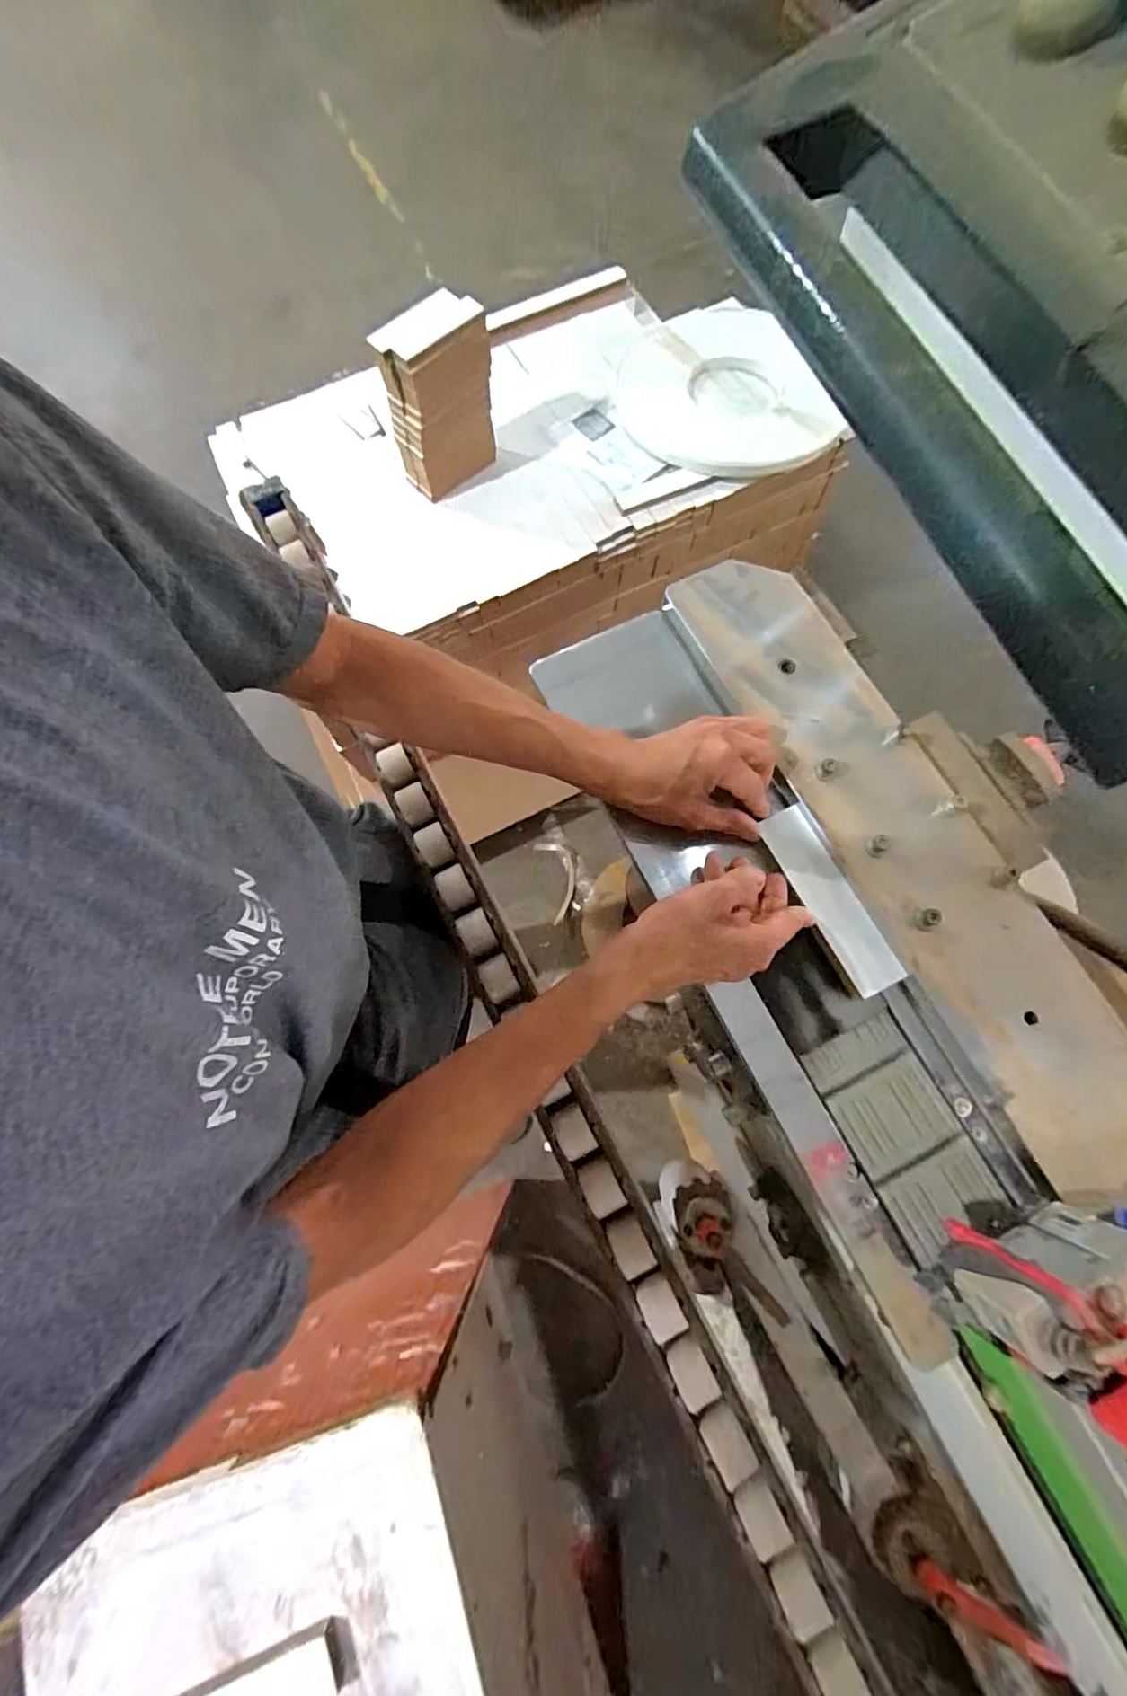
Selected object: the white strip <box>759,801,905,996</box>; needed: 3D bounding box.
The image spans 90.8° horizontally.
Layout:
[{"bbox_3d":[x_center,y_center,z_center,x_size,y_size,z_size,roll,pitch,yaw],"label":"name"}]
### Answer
[{"bbox_3d":[0.201,0.038,0.422,0.038,0.007,0.146,-26,76,-5],"label":"white strip"}]

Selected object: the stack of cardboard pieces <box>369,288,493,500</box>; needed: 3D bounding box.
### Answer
[{"bbox_3d":[-0.193,-0.710,0.894,0.081,0.228,0.164,39,79,11],"label":"stack of cardboard pieces"}]

